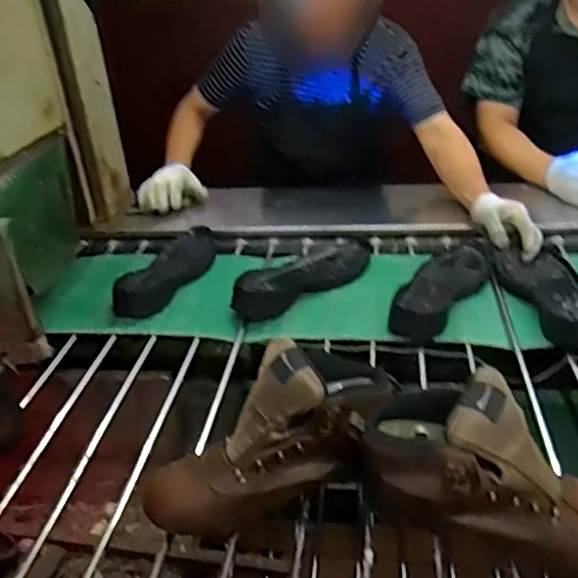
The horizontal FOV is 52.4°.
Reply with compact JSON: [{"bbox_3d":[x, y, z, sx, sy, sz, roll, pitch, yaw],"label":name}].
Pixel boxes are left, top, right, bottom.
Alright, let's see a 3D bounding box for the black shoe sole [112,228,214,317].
[{"bbox_3d":[-0.220,-0.040,1.085,0.082,0.047,0.310,7,34,19],"label":"black shoe sole"}]

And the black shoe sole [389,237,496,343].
[{"bbox_3d":[0.278,-0.020,1.022,0.102,0.055,0.335,16,36,32],"label":"black shoe sole"}]

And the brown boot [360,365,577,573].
[{"bbox_3d":[0.212,0.183,0.548,0.276,0.130,0.094,26,37,8],"label":"brown boot"}]

